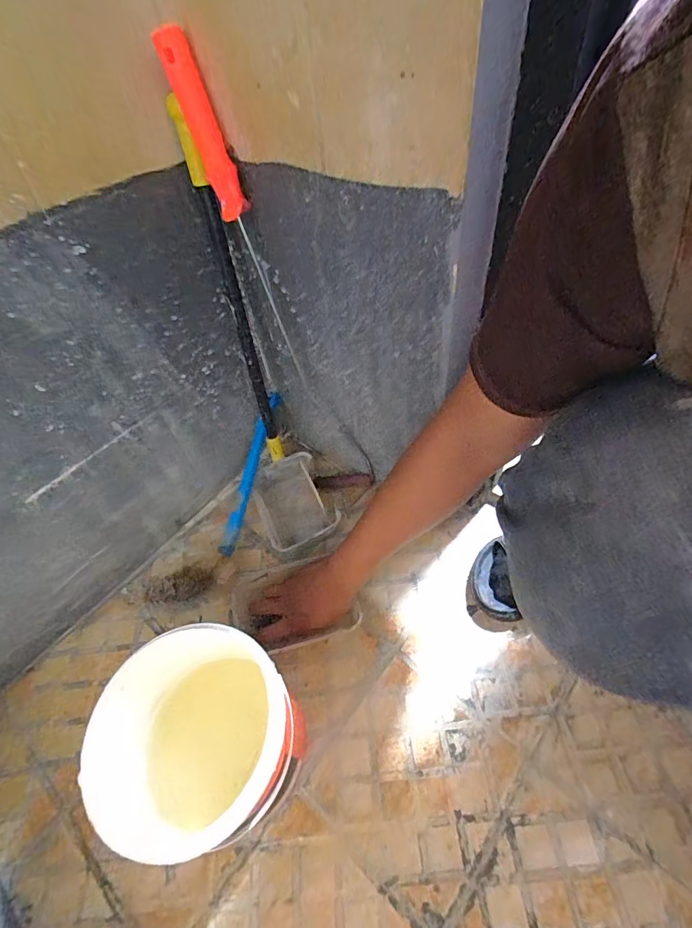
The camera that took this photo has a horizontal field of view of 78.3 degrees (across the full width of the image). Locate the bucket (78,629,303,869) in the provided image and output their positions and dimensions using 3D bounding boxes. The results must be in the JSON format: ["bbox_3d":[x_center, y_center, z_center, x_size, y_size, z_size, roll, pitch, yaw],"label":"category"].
[{"bbox_3d":[-0.143,0.307,0.465,0.181,0.178,0.170,-3,50,4],"label":"bucket"}]

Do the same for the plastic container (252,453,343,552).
[{"bbox_3d":[-0.088,0.071,0.728,0.116,0.059,0.166,-22,52,-11],"label":"plastic container"}]

